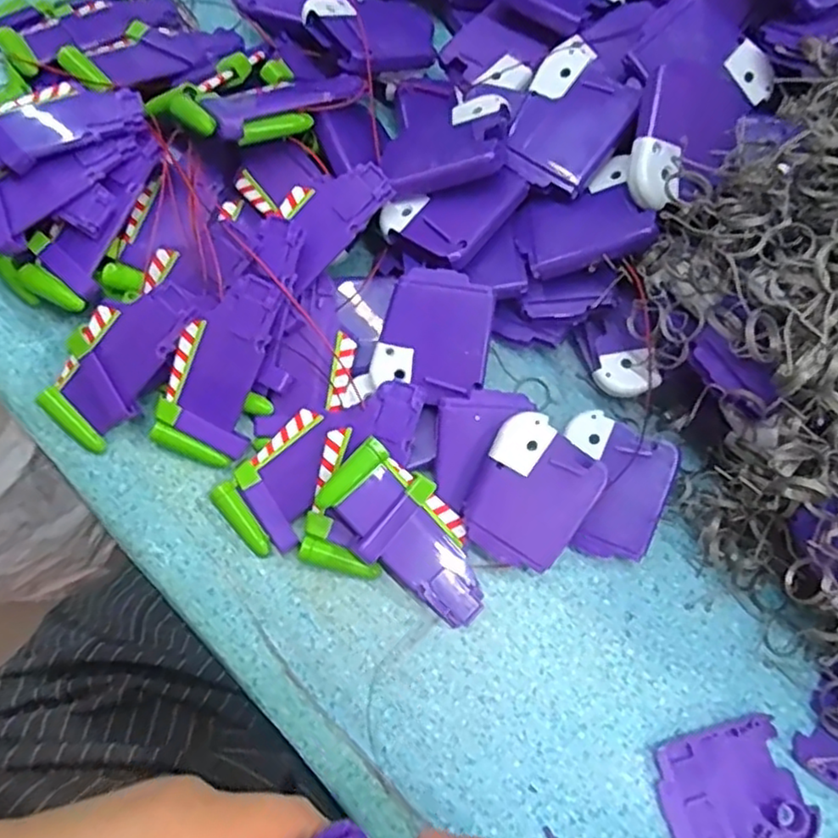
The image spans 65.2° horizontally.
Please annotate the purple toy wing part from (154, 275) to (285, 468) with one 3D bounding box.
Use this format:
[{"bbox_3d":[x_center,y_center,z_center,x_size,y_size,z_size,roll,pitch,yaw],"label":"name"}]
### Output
[{"bbox_3d":[-0.090,-0.021,0.298,0.041,0.014,0.091,30,107,6],"label":"purple toy wing part"}]

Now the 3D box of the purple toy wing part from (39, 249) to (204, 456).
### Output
[{"bbox_3d":[-0.136,-0.030,0.300,0.037,0.015,0.094,45,104,9],"label":"purple toy wing part"}]

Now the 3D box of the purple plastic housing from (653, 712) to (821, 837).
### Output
[{"bbox_3d":[0.134,0.160,0.282,0.061,0.008,0.051,-12,77,-4],"label":"purple plastic housing"}]

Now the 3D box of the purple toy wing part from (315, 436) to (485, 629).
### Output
[{"bbox_3d":[-0.002,0.054,0.294,0.042,0.007,0.091,-42,100,-10],"label":"purple toy wing part"}]

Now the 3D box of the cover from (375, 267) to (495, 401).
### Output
[{"bbox_3d":[0.009,-0.038,0.299,0.049,0.004,0.056,19,98,-4],"label":"cover"}]

